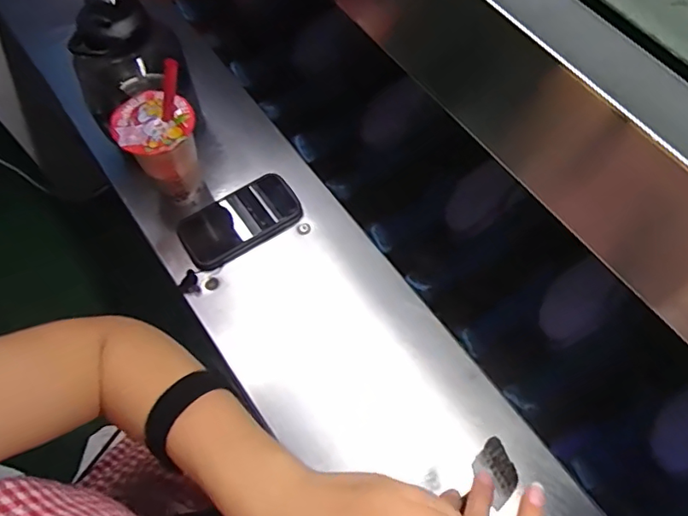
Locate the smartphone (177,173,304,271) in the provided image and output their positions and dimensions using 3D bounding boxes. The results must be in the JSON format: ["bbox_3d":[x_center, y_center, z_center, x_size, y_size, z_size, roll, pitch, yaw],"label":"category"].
[{"bbox_3d":[-0.137,-0.050,0.709,0.156,0.017,0.086,-31,66,-14],"label":"smartphone"}]

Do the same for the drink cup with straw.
[{"bbox_3d":[-0.217,-0.136,0.644,0.088,0.204,0.082,0,63,1],"label":"drink cup with straw"}]

